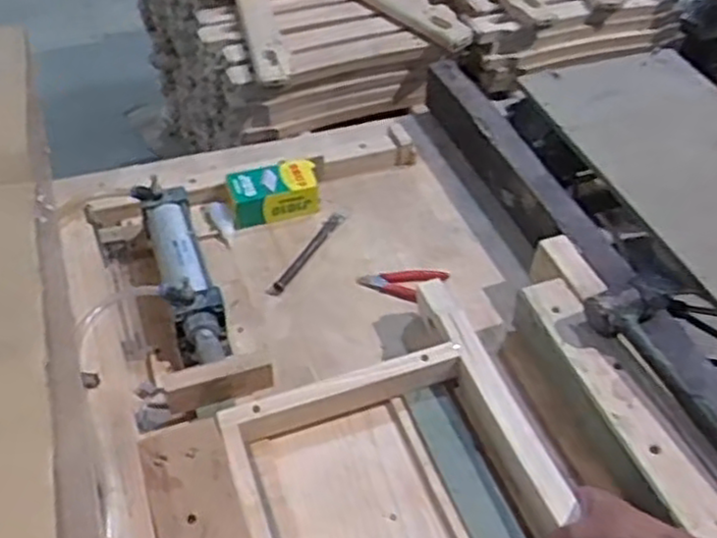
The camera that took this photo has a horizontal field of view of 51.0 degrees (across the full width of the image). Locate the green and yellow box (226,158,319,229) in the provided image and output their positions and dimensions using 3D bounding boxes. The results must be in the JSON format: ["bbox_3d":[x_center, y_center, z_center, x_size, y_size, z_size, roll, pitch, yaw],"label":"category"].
[{"bbox_3d":[-0.120,-0.109,1.062,0.126,0.048,0.068,-11,49,-12],"label":"green and yellow box"}]

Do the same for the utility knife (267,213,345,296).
[{"bbox_3d":[-0.067,-0.024,1.017,0.020,0.010,0.171,24,51,18],"label":"utility knife"}]

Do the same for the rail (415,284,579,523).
[{"bbox_3d":[0.145,0.126,0.815,0.037,0.026,0.306,-16,52,-16],"label":"rail"}]

